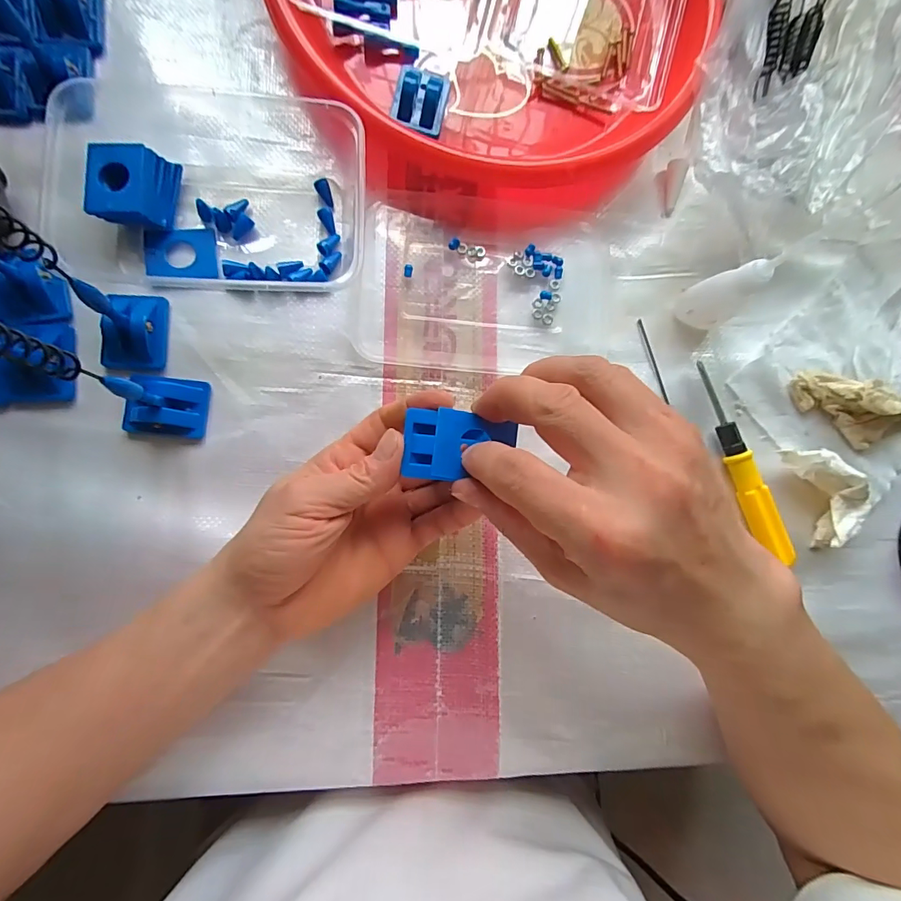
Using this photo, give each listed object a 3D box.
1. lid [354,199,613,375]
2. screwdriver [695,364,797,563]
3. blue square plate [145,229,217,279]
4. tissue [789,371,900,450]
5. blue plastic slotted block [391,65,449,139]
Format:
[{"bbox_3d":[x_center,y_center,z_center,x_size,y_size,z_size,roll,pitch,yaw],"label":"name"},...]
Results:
[{"bbox_3d":[0.026,-0.112,0.305,0.166,0.011,0.117,3,83,-7],"label":"lid"},{"bbox_3d":[0.194,0.008,0.308,0.015,0.016,0.138,-19,86,-9],"label":"screwdriver"},{"bbox_3d":[-0.166,-0.122,0.285,0.042,0.005,0.031,-1,84,-8],"label":"blue square plate"},{"bbox_3d":[0.283,-0.026,0.311,0.098,0.028,0.041,15,82,-6],"label":"tissue"},{"bbox_3d":[-0.018,-0.237,0.308,0.032,0.021,0.043,16,82,-5],"label":"blue plastic slotted block"}]

